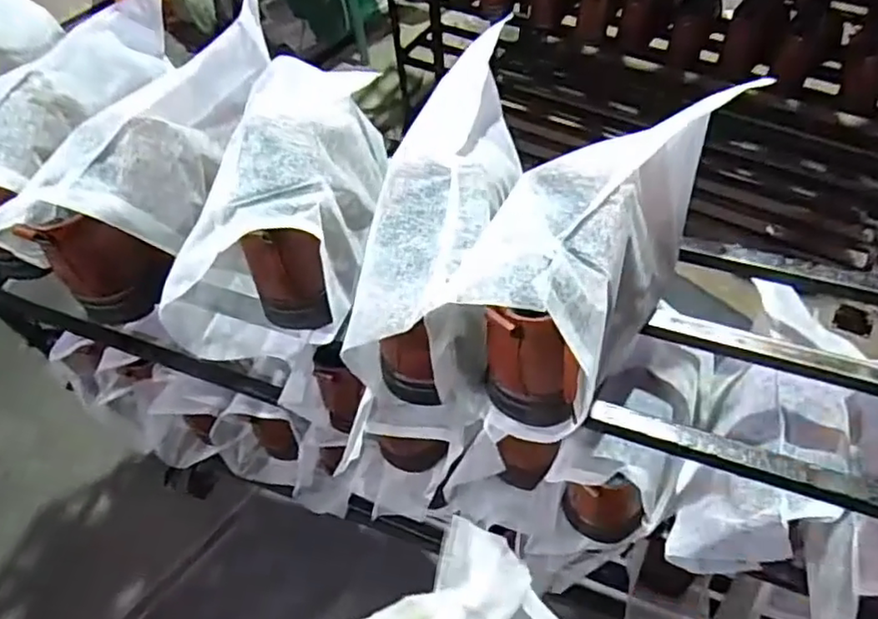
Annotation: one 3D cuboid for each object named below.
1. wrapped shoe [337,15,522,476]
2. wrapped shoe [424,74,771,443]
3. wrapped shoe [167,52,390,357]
[{"bbox_3d":[0.029,-0.087,0.557,0.116,0.143,0.327,11,57,12],"label":"wrapped shoe"},{"bbox_3d":[0.132,-0.053,0.525,0.113,0.171,0.313,28,62,22],"label":"wrapped shoe"},{"bbox_3d":[-0.142,-0.109,0.612,0.156,0.156,0.289,6,56,9],"label":"wrapped shoe"}]

